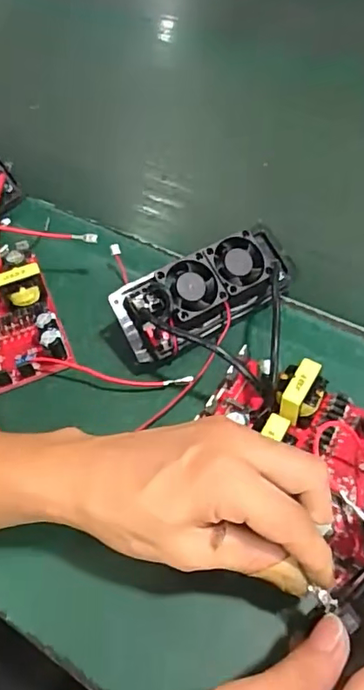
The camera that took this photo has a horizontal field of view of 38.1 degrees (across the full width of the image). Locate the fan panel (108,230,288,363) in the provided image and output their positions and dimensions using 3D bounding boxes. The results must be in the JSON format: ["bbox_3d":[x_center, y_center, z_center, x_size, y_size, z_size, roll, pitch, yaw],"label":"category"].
[{"bbox_3d":[0.020,-0.035,0.383,0.133,0.056,0.050,-26,55,-16],"label":"fan panel"}]

